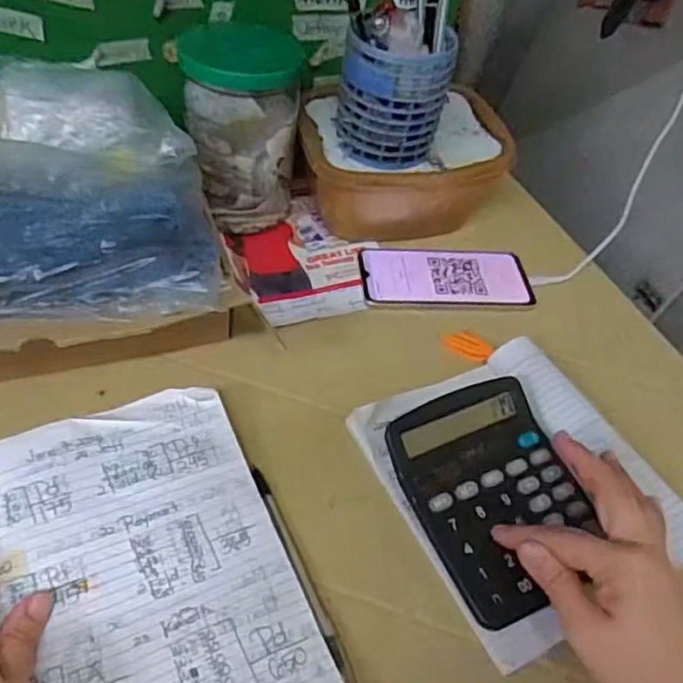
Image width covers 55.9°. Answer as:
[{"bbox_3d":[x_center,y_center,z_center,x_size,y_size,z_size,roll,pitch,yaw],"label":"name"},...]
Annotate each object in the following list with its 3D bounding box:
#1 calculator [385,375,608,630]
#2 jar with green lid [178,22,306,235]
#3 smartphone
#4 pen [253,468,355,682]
[{"bbox_3d":[0.107,0.097,0.426,0.114,0.023,0.140,-18,64,-21],"label":"calculator"},{"bbox_3d":[-0.088,-0.182,0.585,0.094,0.168,0.102,5,47,-6],"label":"jar with green lid"},{"bbox_3d":[0.097,-0.061,0.600,0.157,0.014,0.074,2,48,-9],"label":"smartphone"},{"bbox_3d":[-0.027,0.137,0.399,0.009,0.014,0.149,-15,52,-22],"label":"pen"}]

